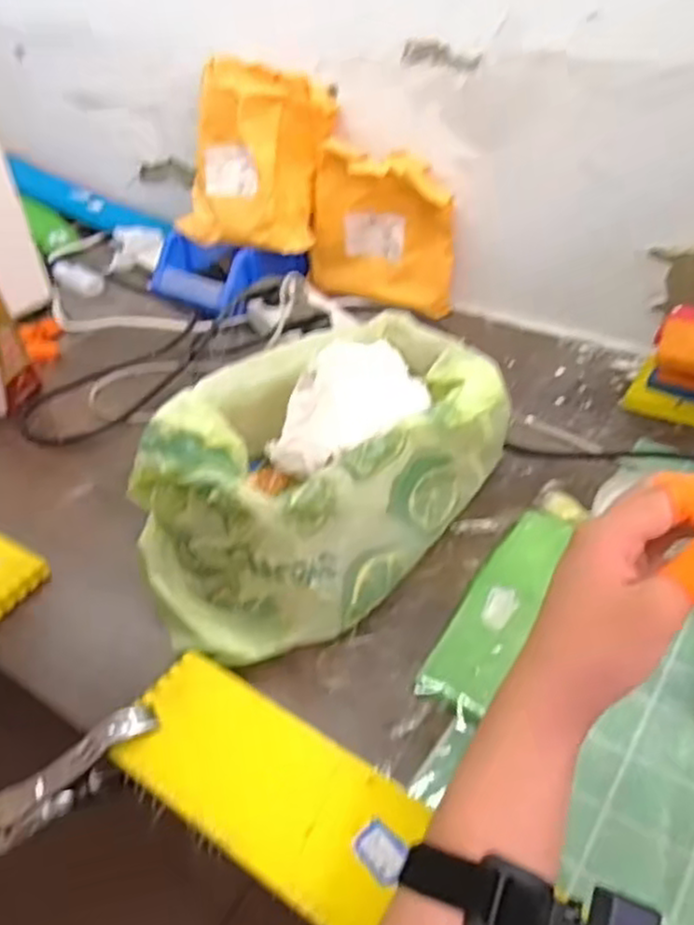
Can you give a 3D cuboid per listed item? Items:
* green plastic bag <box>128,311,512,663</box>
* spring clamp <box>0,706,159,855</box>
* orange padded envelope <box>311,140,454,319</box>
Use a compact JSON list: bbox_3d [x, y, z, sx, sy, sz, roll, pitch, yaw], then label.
[{"bbox_3d":[-0.016,-0.002,0.555,0.170,0.118,0.307,24,49,30],"label":"green plastic bag"},{"bbox_3d":[-0.172,0.192,0.452,0.118,0.035,0.026,-38,48,-10],"label":"spring clamp"},{"bbox_3d":[0.038,-0.257,0.818,0.169,0.159,0.042,20,47,27],"label":"orange padded envelope"}]

